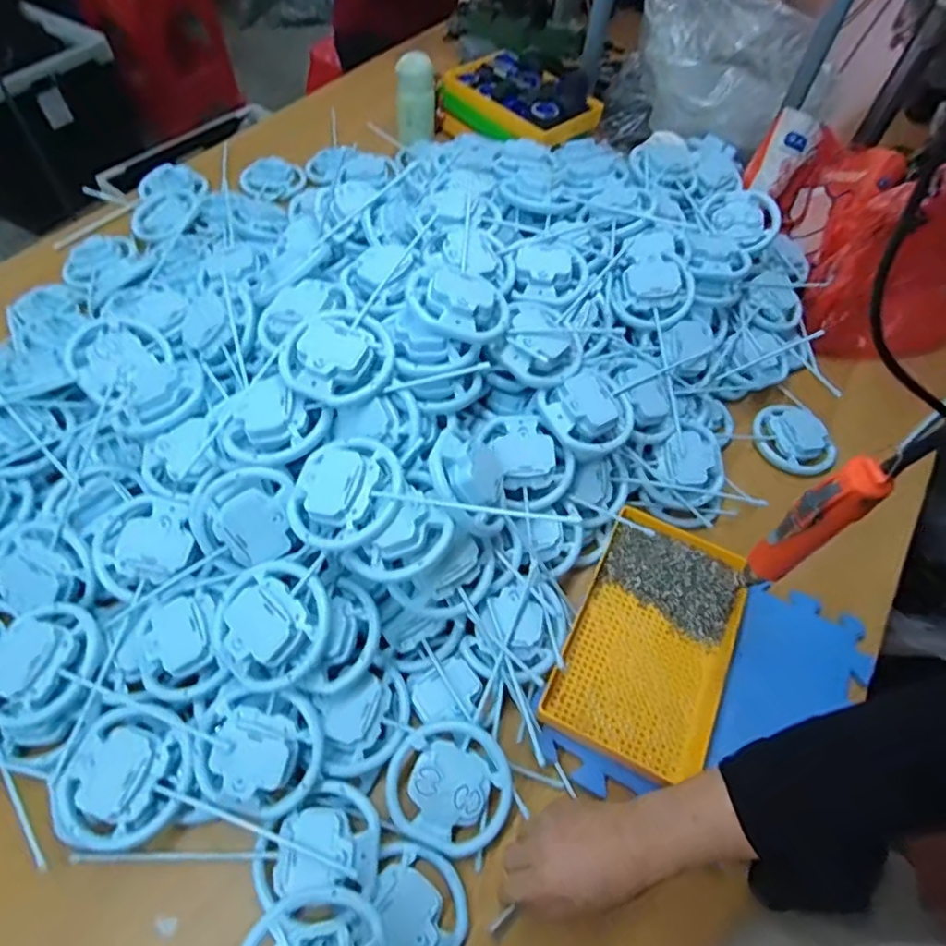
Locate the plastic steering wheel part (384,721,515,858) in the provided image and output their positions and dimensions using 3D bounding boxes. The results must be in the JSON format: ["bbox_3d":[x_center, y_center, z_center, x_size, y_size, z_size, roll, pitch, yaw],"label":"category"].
[{"bbox_3d":[-0.019,0.261,0.506,0.104,0.026,0.092,26,59,12],"label":"plastic steering wheel part"}]

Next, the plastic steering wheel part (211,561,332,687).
[{"bbox_3d":[-0.169,0.123,0.501,0.097,0.033,0.101,-45,72,-6],"label":"plastic steering wheel part"}]

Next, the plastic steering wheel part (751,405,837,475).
[{"bbox_3d":[0.407,-0.043,0.769,0.082,0.030,0.101,-33,65,-23],"label":"plastic steering wheel part"}]

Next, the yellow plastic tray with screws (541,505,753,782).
[{"bbox_3d":[0.181,0.162,0.603,0.150,0.027,0.242,25,59,11],"label":"yellow plastic tray with screws"}]

